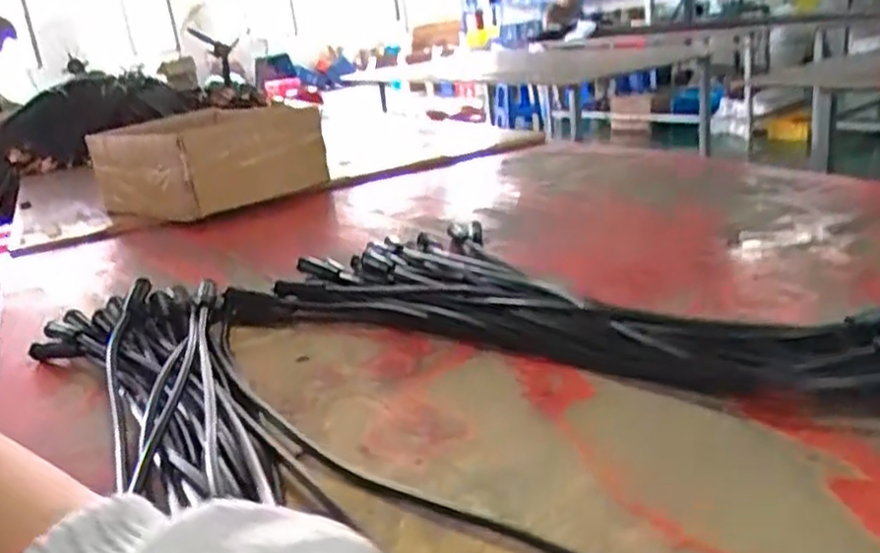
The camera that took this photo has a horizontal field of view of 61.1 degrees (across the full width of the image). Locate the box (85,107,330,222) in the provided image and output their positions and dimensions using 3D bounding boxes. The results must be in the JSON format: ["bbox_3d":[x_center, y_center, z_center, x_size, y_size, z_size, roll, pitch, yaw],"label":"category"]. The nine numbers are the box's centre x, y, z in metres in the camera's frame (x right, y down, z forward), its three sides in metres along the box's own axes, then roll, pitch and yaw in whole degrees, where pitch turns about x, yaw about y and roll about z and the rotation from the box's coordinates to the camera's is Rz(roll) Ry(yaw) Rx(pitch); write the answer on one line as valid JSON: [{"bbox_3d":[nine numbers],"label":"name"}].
[{"bbox_3d":[-0.462,-0.264,1.620,0.383,0.178,0.365,7,24,38],"label":"box"}]

